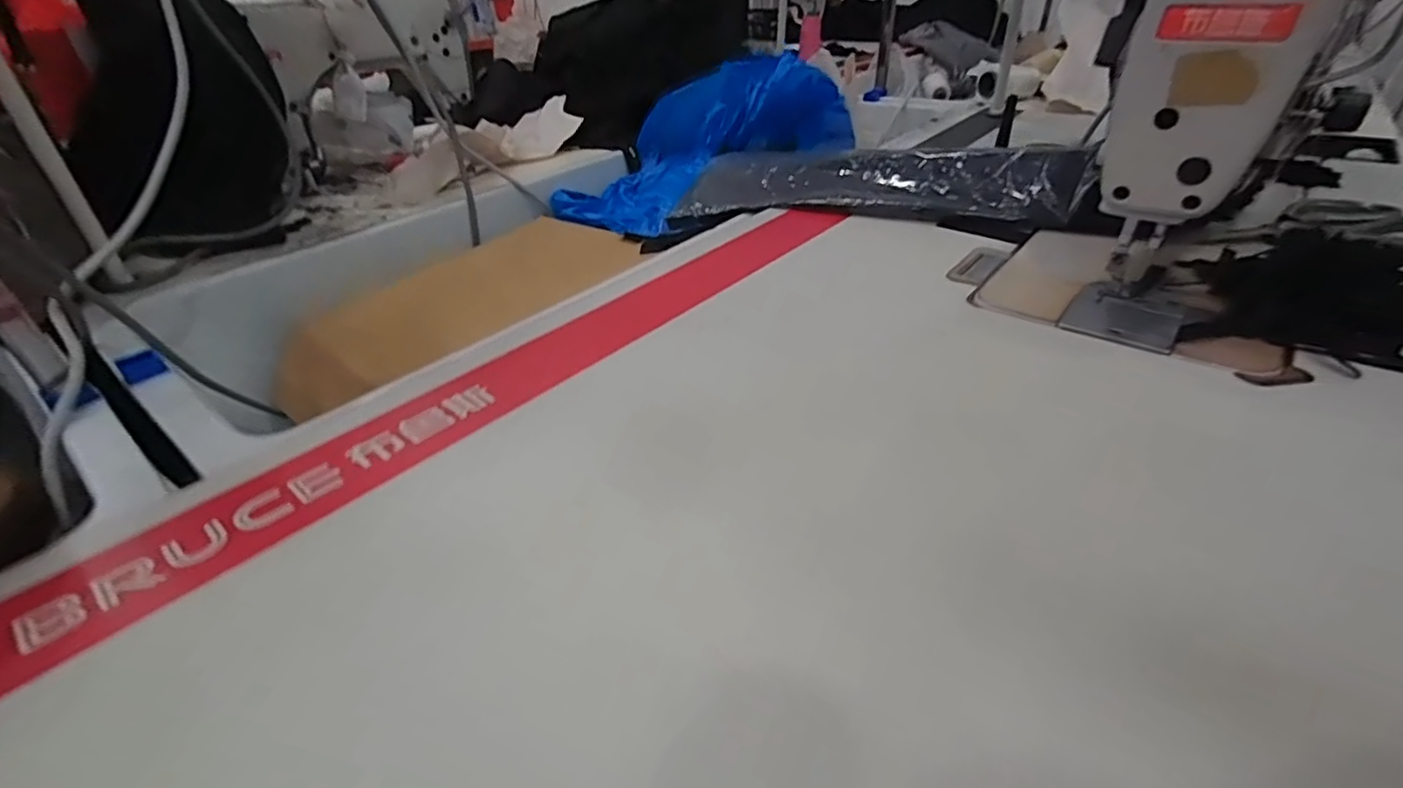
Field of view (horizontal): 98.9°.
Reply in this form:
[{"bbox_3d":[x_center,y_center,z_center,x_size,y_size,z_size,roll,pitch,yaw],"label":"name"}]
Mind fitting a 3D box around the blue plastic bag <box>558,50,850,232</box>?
[{"bbox_3d":[0.001,-0.369,0.840,0.441,0.154,0.225,-24,39,-27],"label":"blue plastic bag"}]

